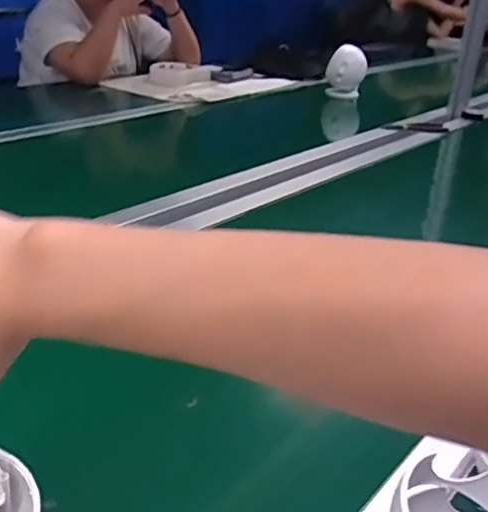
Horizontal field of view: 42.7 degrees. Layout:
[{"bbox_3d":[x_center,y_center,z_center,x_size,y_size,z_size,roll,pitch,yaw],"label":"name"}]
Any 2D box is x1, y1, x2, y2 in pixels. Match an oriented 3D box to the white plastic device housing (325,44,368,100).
[{"bbox_3d":[0.280,-0.501,1.716,0.116,0.134,0.089,6,26,6],"label":"white plastic device housing"}]

